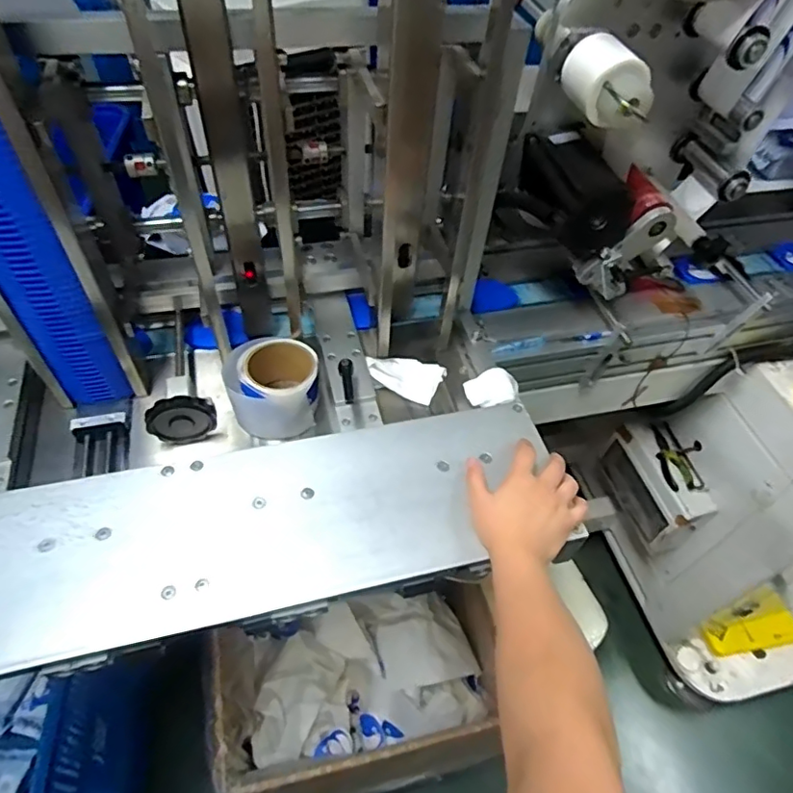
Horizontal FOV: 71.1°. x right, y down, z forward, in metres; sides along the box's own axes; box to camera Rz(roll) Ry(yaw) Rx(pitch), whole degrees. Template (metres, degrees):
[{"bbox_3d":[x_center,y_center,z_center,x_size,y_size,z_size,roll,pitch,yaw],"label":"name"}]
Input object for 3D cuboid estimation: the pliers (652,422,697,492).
[{"bbox_3d":[0.561,0.123,1.150,0.046,0.032,0.164,-2,52,-6],"label":"pliers"}]

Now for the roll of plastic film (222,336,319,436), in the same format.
[{"bbox_3d":[-0.152,-0.014,0.684,0.105,0.073,0.112,2,51,-3],"label":"roll of plastic film"}]

